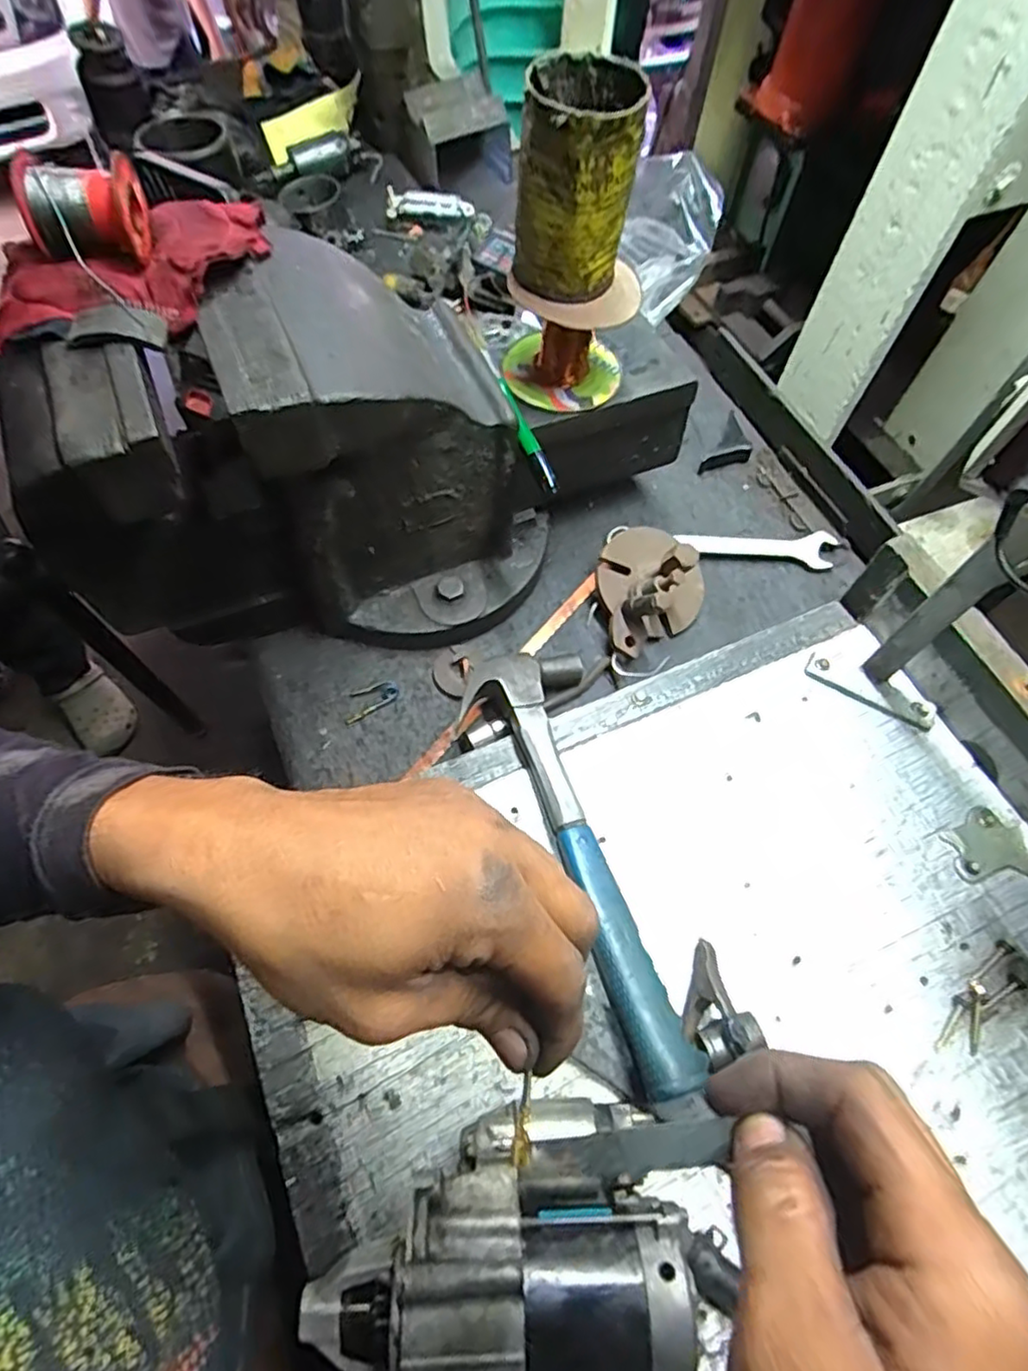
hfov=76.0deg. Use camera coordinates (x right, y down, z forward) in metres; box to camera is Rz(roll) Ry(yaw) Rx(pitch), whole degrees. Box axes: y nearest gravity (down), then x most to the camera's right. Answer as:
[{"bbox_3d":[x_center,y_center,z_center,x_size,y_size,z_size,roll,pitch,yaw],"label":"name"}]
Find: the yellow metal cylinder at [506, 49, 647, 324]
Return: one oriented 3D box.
[{"bbox_3d":[0.048,-0.326,0.445,0.094,0.120,0.086,14,64,5],"label":"yellow metal cylinder"}]

